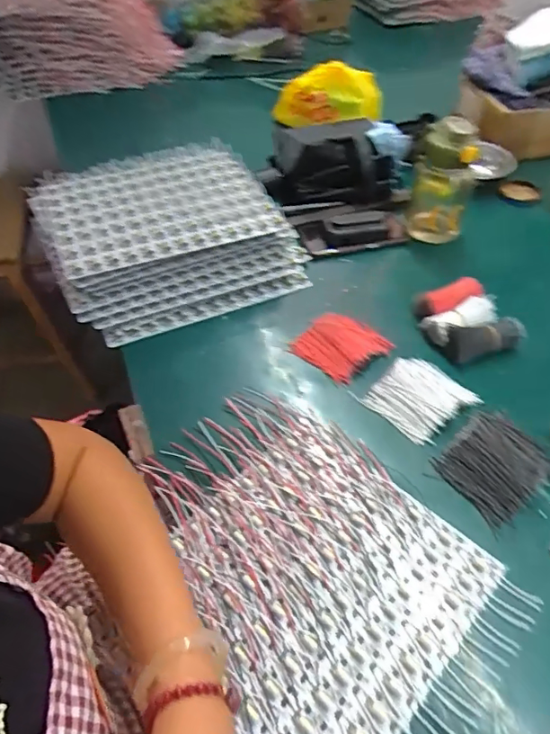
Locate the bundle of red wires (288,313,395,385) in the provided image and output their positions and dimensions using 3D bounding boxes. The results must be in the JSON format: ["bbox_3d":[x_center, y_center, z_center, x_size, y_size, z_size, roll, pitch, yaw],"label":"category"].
[{"bbox_3d":[0.081,-0.029,0.659,0.088,0.017,0.094,-36,58,-28],"label":"bundle of red wires"}]

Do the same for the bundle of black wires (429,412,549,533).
[{"bbox_3d":[0.234,0.100,0.550,0.116,0.021,0.093,-31,56,-25],"label":"bundle of black wires"}]

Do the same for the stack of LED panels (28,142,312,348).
[{"bbox_3d":[-0.162,-0.196,0.762,0.318,0.104,0.312,-25,50,-14],"label":"stack of LED panels"}]

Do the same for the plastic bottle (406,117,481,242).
[{"bbox_3d":[0.255,-0.284,0.785,0.087,0.163,0.084,12,48,8],"label":"plastic bottle"}]

